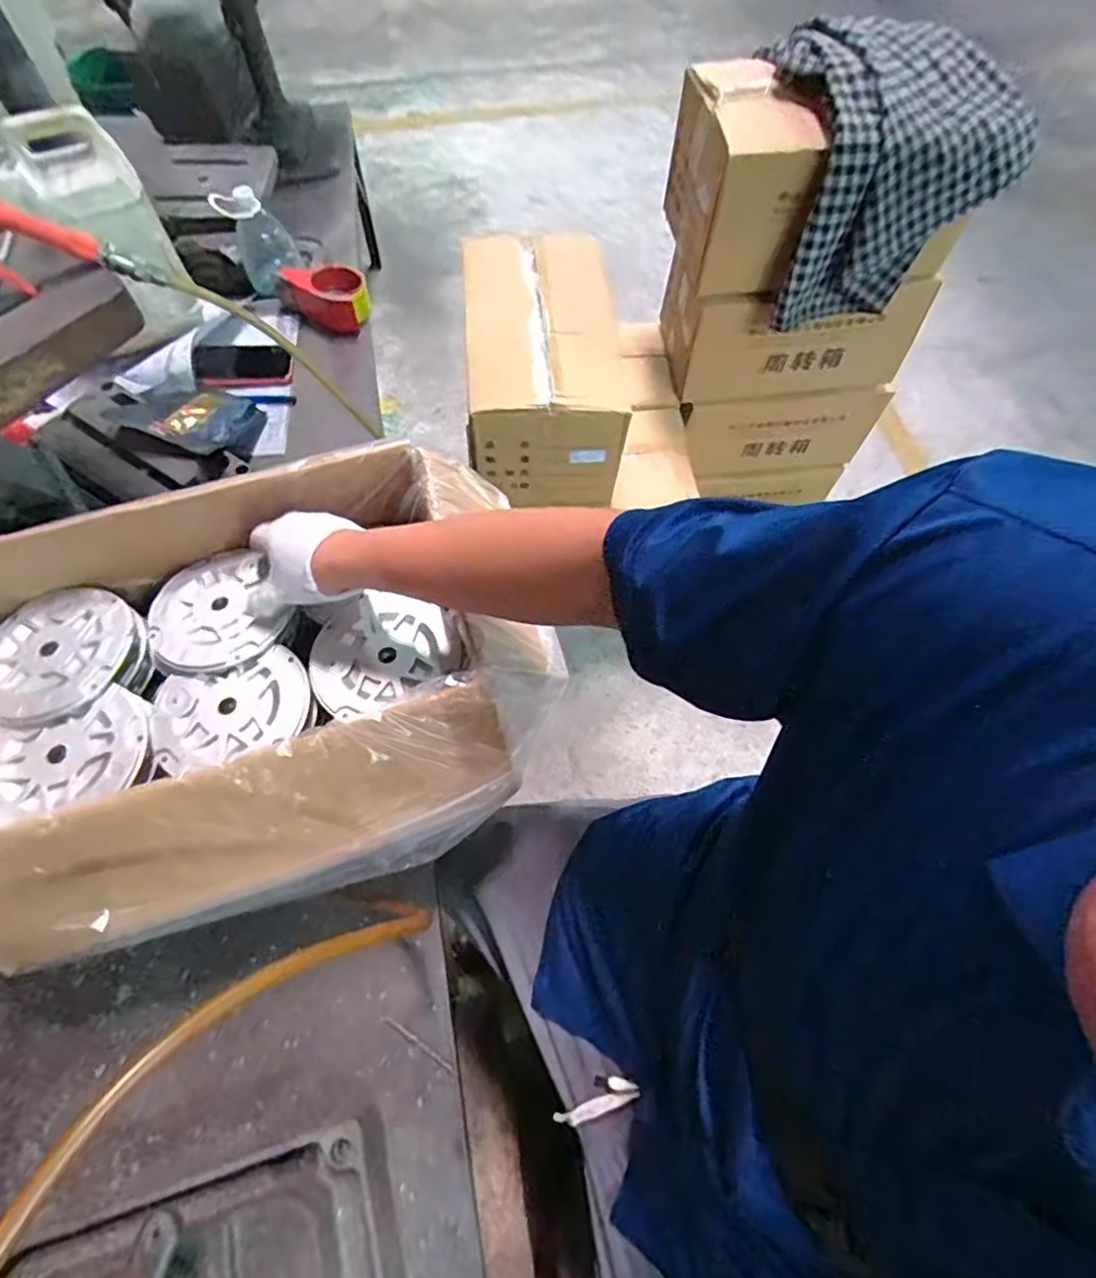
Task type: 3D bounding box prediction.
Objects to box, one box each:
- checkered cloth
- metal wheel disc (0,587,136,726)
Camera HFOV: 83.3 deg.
[{"bbox_3d":[0.493,-0.722,0.966,0.286,0.316,0.284,-14,65,-8],"label":"checkered cloth"},{"bbox_3d":[-0.449,0.012,0.558,0.131,0.014,0.128,0,64,-1],"label":"metal wheel disc"}]

